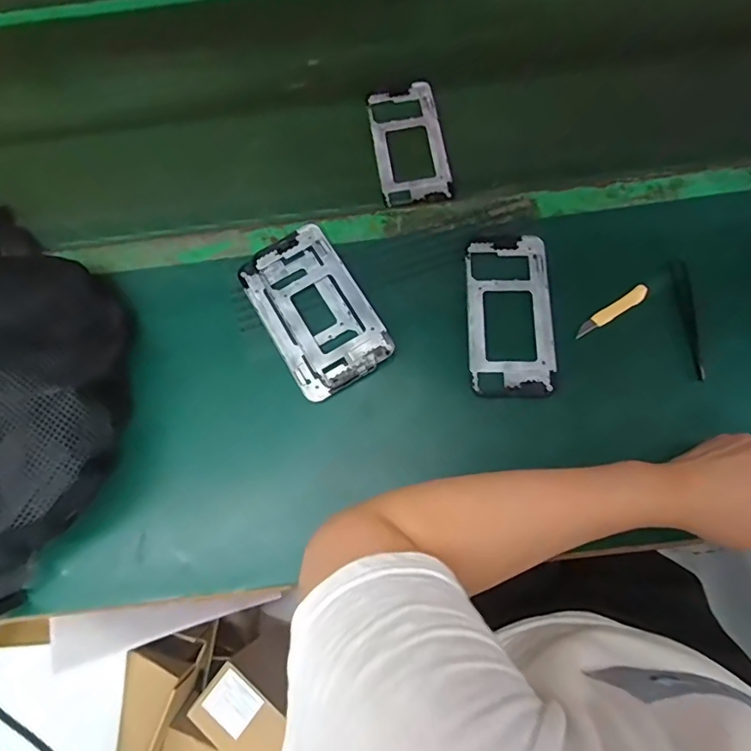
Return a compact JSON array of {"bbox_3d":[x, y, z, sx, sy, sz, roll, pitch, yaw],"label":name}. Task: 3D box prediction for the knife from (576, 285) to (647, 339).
[{"bbox_3d":[0.216,-0.058,0.440,0.079,0.011,0.014,-31,75,-6],"label":"knife"}]

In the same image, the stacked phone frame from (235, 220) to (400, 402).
[{"bbox_3d":[-0.058,-0.063,0.452,0.092,0.018,0.159,-30,75,-6],"label":"stacked phone frame"}]

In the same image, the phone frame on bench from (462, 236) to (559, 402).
[{"bbox_3d":[0.123,-0.058,0.444,0.077,0.005,0.158,1,73,3],"label":"phone frame on bench"}]

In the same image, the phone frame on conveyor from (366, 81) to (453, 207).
[{"bbox_3d":[0.036,-0.255,0.521,0.073,0.012,0.149,-9,73,0],"label":"phone frame on conveyor"}]

